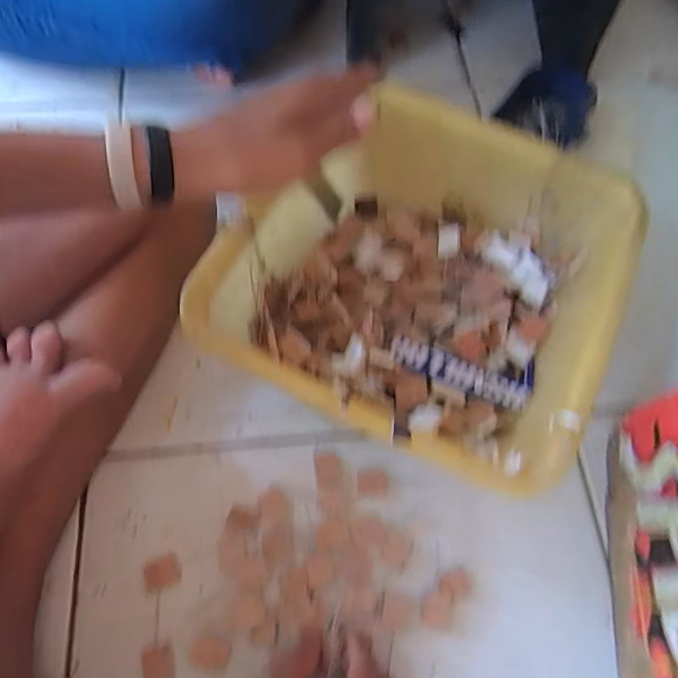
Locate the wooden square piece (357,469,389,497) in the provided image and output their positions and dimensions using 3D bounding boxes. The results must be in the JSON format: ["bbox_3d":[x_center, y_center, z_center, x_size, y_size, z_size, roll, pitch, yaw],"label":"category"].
[{"bbox_3d":[0.027,0.114,0.425,0.024,0.004,0.020,-4,65,-4],"label":"wooden square piece"}]

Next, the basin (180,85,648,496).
[{"bbox_3d":[0.065,-0.043,0.420,0.258,0.112,0.258,25,71,11],"label":"basin"}]

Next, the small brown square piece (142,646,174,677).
[{"bbox_3d":[-0.126,0.228,0.370,0.020,0.004,0.025,-11,66,-7],"label":"small brown square piece"}]

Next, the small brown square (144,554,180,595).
[{"bbox_3d":[-0.130,0.173,0.395,0.025,0.004,0.021,-20,67,-11],"label":"small brown square"}]

